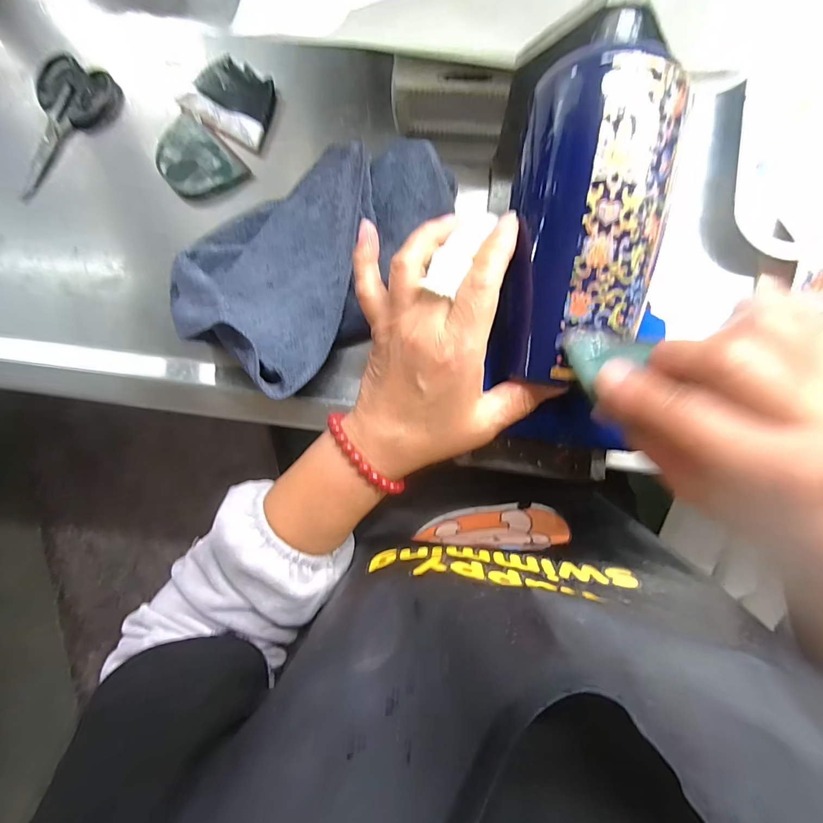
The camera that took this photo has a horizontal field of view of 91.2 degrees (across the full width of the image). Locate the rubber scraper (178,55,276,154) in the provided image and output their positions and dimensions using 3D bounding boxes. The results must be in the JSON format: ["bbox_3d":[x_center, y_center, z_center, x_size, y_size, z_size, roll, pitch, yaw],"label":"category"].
[{"bbox_3d":[-0.155,-0.271,0.354,0.079,0.013,0.059,29,92,5],"label":"rubber scraper"}]

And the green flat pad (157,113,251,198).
[{"bbox_3d":[-0.189,-0.219,0.346,0.056,0.012,0.080,-43,87,2],"label":"green flat pad"}]

